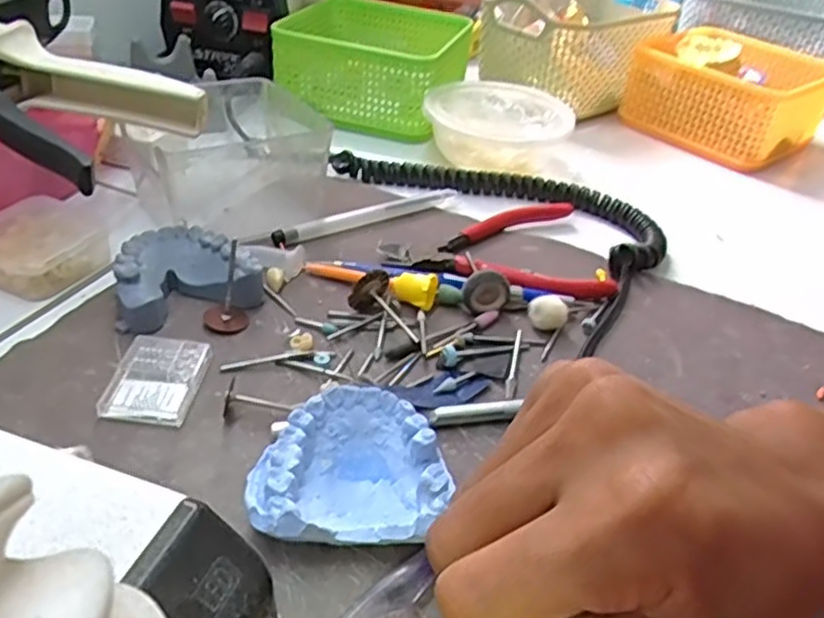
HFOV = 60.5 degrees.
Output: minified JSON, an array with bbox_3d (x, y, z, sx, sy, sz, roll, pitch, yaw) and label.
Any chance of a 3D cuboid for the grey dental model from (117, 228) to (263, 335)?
[{"bbox_3d":[-0.110,-0.018,0.345,0.066,0.023,0.053,-11,40,-21],"label":"grey dental model"}]

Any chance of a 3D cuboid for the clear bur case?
[{"bbox_3d":[-0.108,0.030,0.298,0.035,0.006,0.045,7,37,1],"label":"clear bur case"}]

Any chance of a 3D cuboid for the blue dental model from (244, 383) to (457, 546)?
[{"bbox_3d":[-0.022,0.059,0.253,0.066,0.029,0.057,1,37,-7],"label":"blue dental model"}]

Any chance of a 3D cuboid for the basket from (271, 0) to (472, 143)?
[{"bbox_3d":[-0.028,-0.201,0.577,0.128,0.062,0.131,15,38,11],"label":"basket"}]

